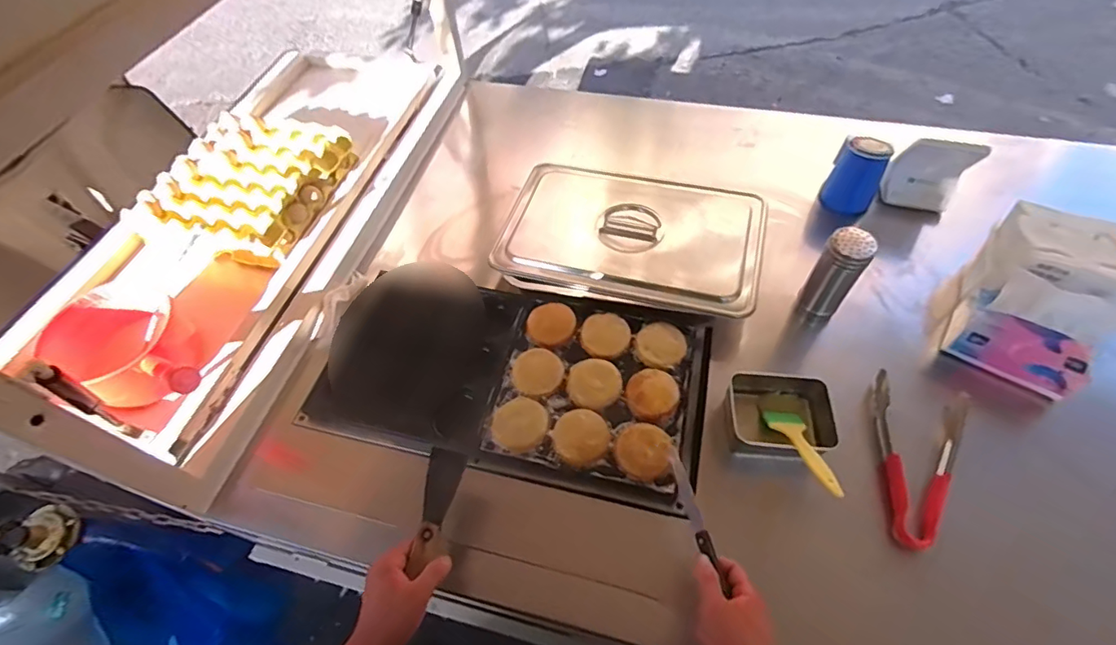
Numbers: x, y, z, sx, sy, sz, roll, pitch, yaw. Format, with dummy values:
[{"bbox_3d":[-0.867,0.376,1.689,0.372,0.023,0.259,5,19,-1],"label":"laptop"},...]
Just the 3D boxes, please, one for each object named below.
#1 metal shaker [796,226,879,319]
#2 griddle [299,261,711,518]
[{"bbox_3d":[0.424,-0.078,0.781,0.061,0.142,0.056,39,65,24],"label":"metal shaker"},{"bbox_3d":[-0.073,0.072,0.774,0.580,0.077,0.285,10,57,9],"label":"griddle"}]

